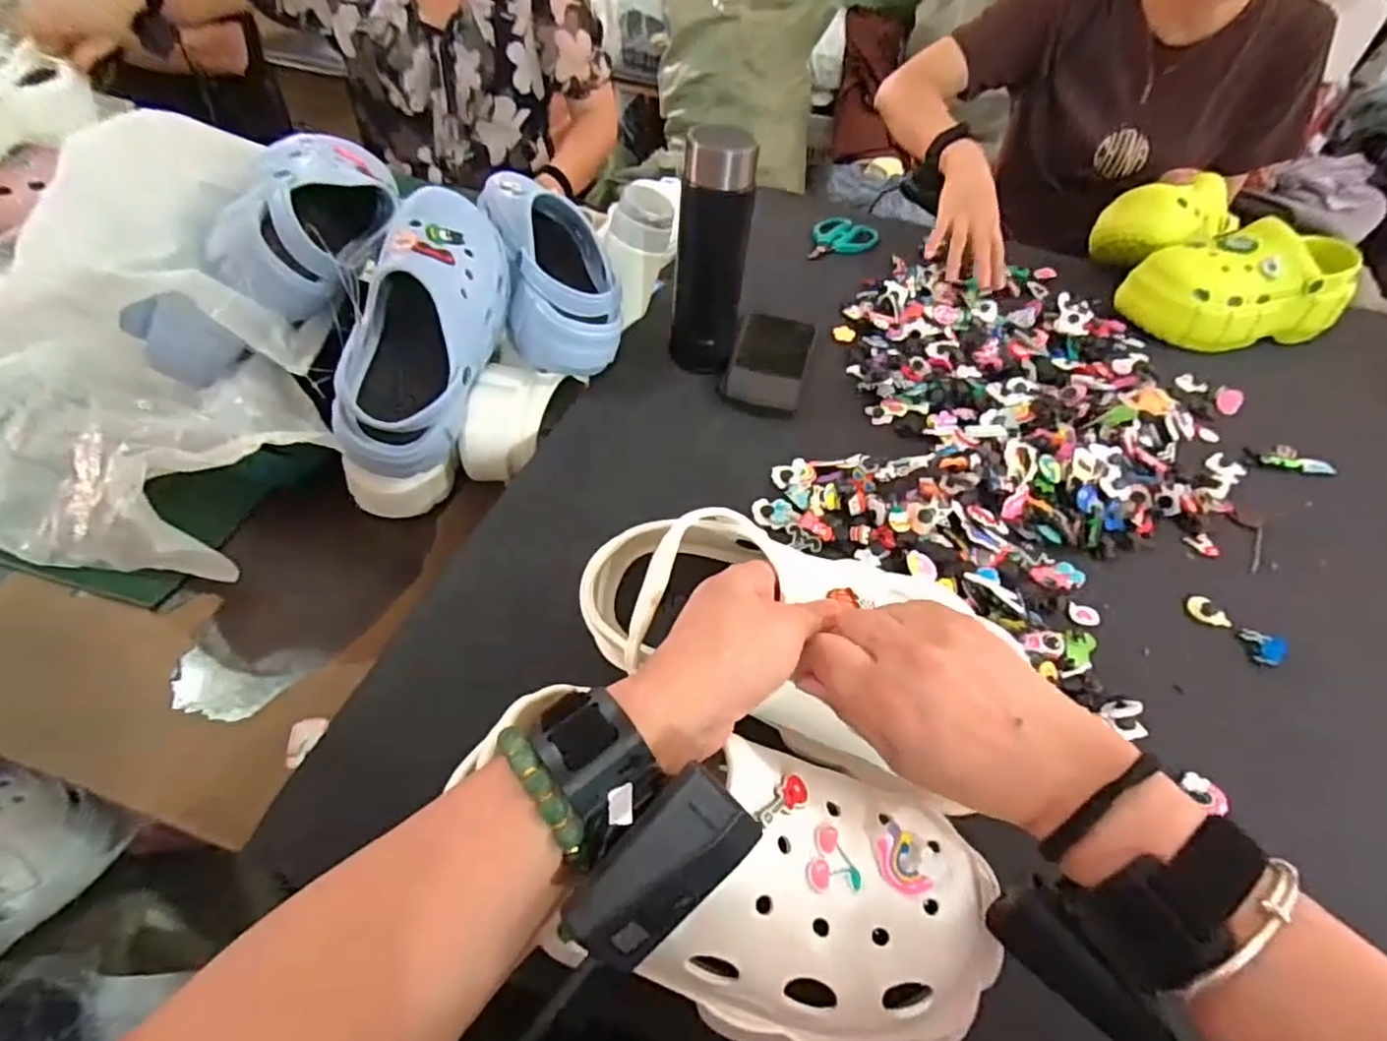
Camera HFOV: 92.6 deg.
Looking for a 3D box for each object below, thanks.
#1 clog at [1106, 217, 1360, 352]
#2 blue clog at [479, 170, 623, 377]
[{"bbox_3d":[0.623,-0.270,0.753,0.222,0.100,0.102,-8,49,-12],"label":"clog"},{"bbox_3d":[-0.148,-0.259,0.668,0.114,0.126,0.217,-14,51,-17],"label":"blue clog"}]

